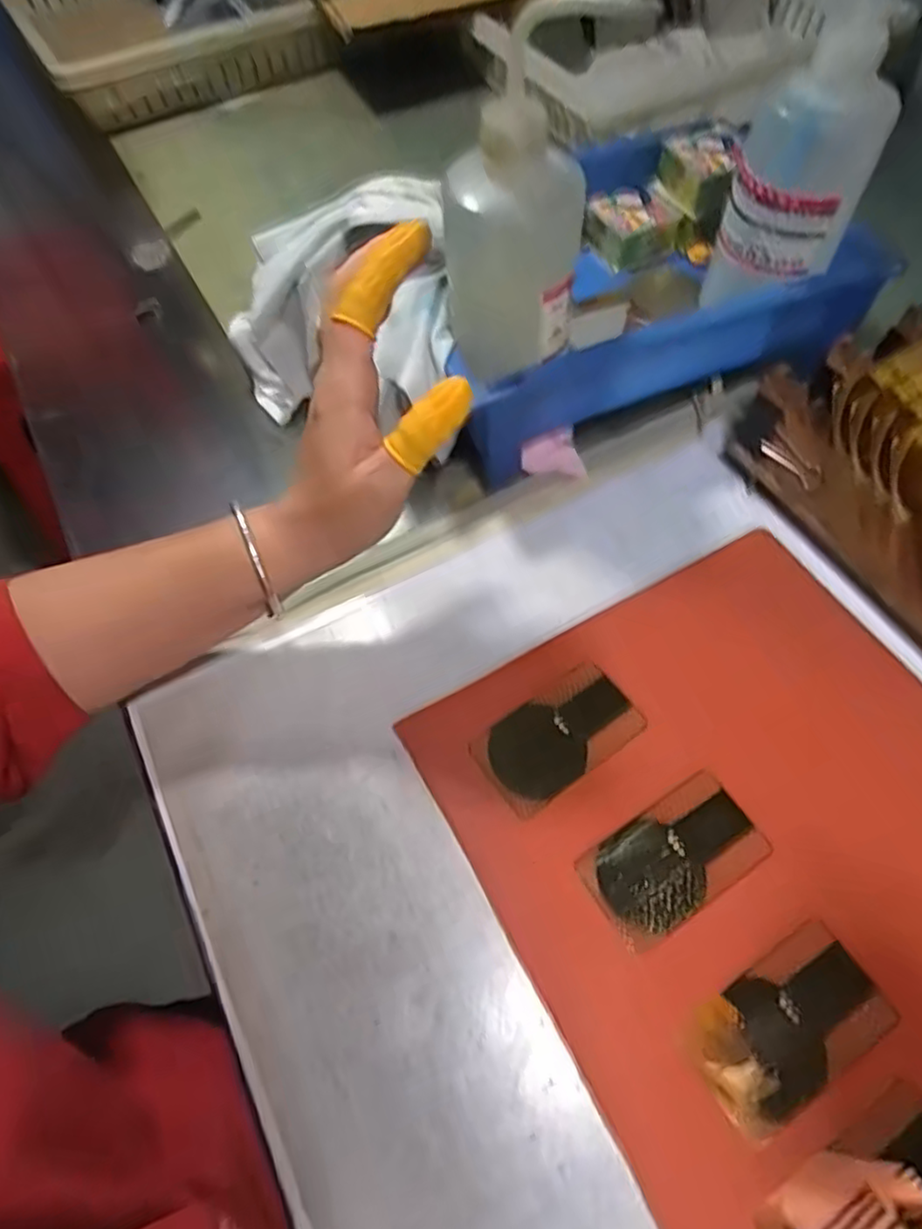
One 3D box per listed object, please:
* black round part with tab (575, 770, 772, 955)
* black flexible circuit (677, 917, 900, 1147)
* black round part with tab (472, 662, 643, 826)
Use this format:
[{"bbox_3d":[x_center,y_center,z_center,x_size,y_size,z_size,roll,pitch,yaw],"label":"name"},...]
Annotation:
[{"bbox_3d":[0.102,0.117,0.322,0.085,0.004,0.048,-31,63,-13],"label":"black round part with tab"},{"bbox_3d":[0.139,0.175,0.285,0.085,0.004,0.048,-29,63,-12],"label":"black flexible circuit"},{"bbox_3d":[0.052,0.064,0.355,0.086,0.004,0.048,-33,64,-14],"label":"black round part with tab"}]

